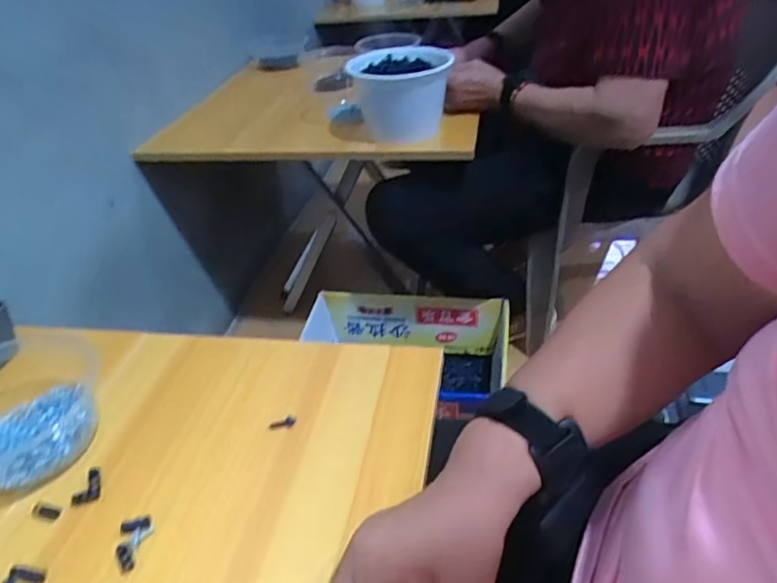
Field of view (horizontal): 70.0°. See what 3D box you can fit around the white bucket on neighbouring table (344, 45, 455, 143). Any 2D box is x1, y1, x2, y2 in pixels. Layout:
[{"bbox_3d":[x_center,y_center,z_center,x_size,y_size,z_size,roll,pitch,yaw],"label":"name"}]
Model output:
[{"bbox_3d":[0.022,-0.331,0.951,0.165,0.128,0.195,-4,36,3],"label":"white bucket on neighbouring table"}]

